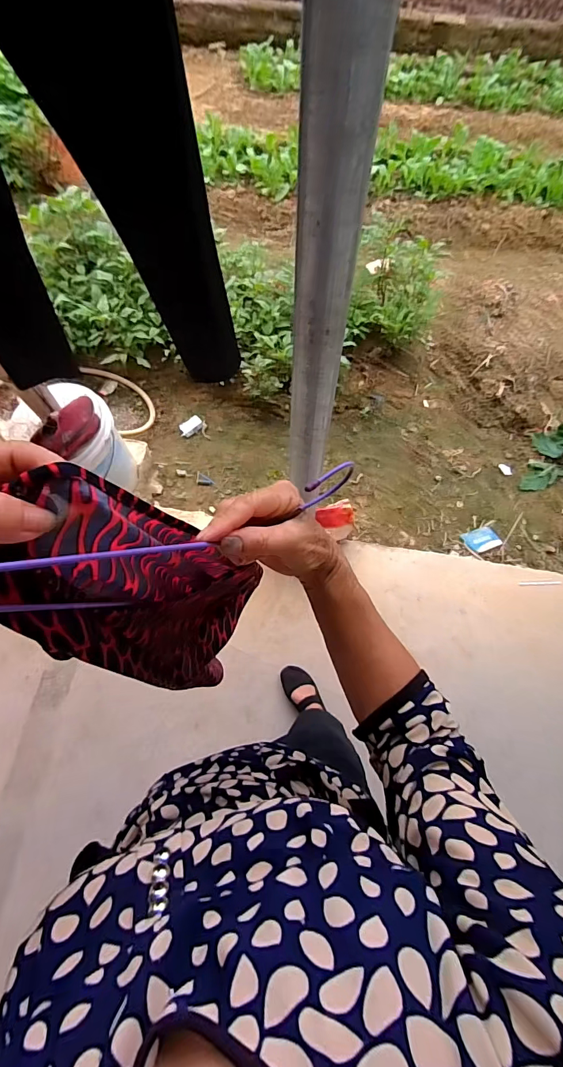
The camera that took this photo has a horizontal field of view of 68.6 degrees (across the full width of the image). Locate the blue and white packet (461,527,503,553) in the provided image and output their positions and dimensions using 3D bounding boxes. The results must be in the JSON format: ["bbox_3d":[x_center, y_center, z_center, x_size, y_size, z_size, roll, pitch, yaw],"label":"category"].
[{"bbox_3d":[0.746,0.023,1.544,0.127,0.013,0.092,-19,55,-6],"label":"blue and white packet"}]

